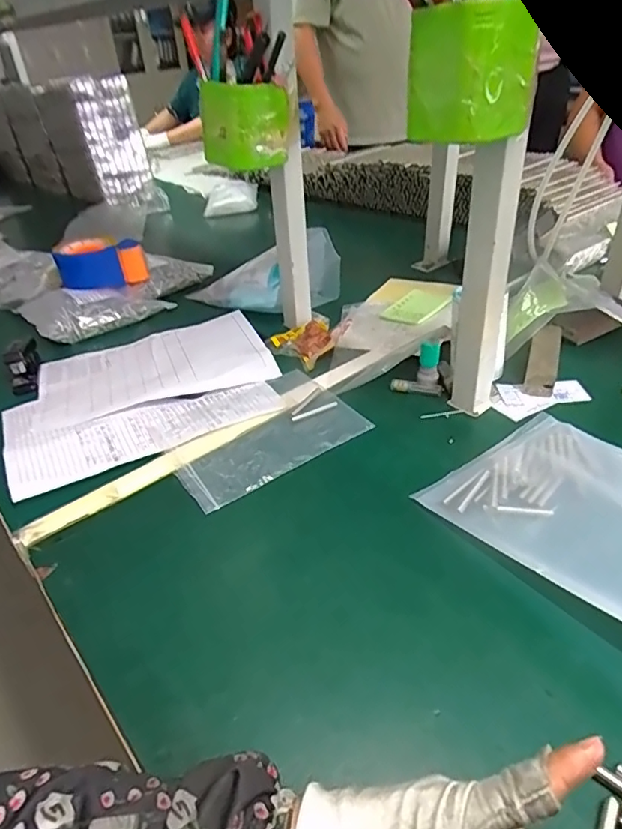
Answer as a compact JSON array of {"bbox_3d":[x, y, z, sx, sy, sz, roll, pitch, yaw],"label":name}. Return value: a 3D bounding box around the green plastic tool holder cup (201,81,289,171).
[{"bbox_3d":[-0.075,-0.322,0.601,0.084,0.081,0.071,-29,43,-31],"label":"green plastic tool holder cup"}]

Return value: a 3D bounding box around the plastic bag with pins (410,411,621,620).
[{"bbox_3d":[0.246,0.072,0.424,0.185,0.065,0.264,-27,42,-28],"label":"plastic bag with pins"}]

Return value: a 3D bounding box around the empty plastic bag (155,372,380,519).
[{"bbox_3d":[-0.055,0.019,0.580,0.201,0.008,0.143,-26,41,-27],"label":"empty plastic bag"}]

